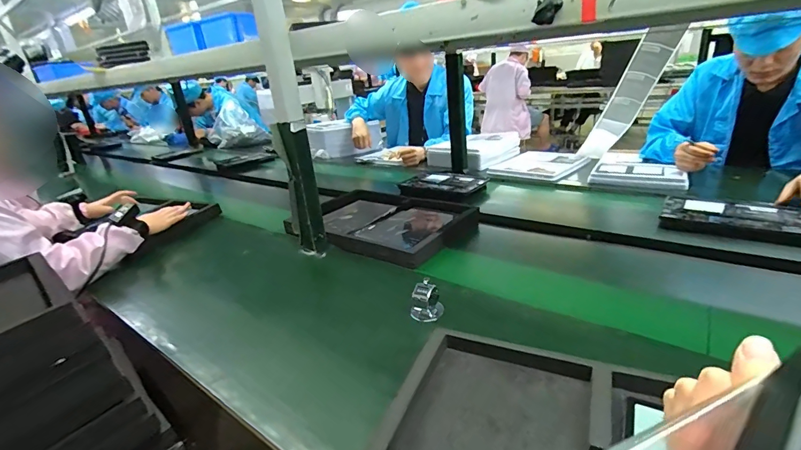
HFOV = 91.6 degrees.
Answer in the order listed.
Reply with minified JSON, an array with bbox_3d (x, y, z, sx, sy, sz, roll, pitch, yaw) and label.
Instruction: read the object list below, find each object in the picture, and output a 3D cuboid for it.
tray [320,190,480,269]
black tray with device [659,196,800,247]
[{"bbox_3d":[-0.057,-0.007,1.010,0.427,0.048,0.293,12,29,37],"label":"tray"},{"bbox_3d":[0.756,-0.017,0.888,0.258,0.034,0.172,13,29,38],"label":"black tray with device"}]

